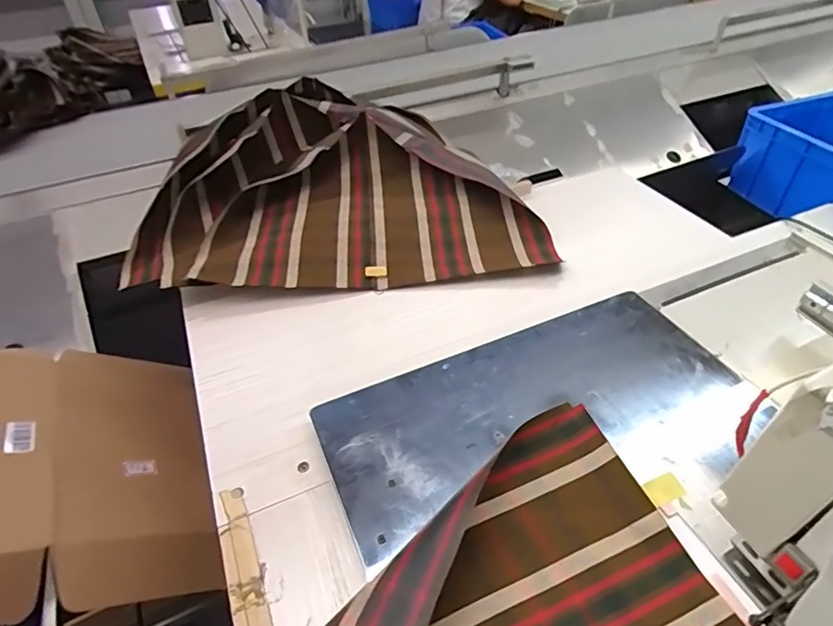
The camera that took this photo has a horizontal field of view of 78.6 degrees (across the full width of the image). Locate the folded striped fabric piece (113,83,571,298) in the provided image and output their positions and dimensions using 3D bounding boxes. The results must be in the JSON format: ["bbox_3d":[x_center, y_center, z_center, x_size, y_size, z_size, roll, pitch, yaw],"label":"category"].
[{"bbox_3d":[-0.126,-0.228,0.856,0.658,0.180,0.436,-4,43,-1],"label":"folded striped fabric piece"}]

